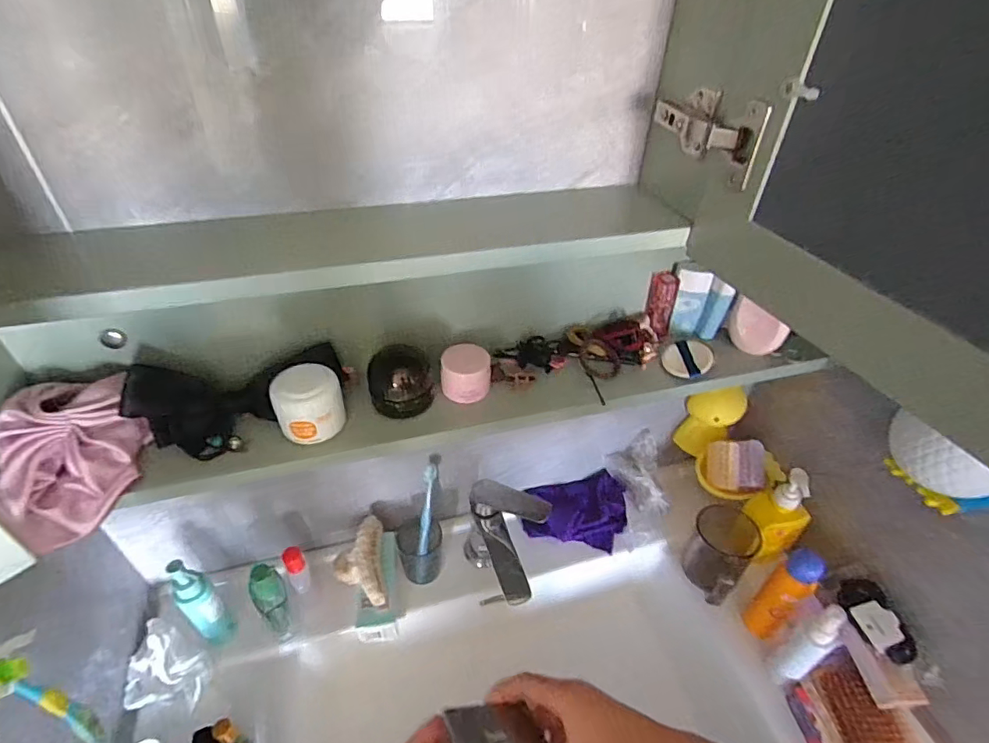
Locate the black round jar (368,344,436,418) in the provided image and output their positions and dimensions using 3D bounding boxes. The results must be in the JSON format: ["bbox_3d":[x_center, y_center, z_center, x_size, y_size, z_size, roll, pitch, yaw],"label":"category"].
[{"bbox_3d":[-0.091,0.010,0.493,0.059,0.049,0.049,-9,42,-12],"label":"black round jar"}]

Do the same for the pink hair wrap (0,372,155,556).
[{"bbox_3d":[-0.344,0.072,0.415,0.091,0.082,0.116,-12,43,-16],"label":"pink hair wrap"}]

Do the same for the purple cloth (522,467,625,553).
[{"bbox_3d":[0.134,0.224,0.790,0.167,0.045,0.111,-9,42,-13],"label":"purple cloth"}]

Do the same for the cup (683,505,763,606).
[{"bbox_3d":[0.320,0.255,0.726,0.083,0.081,0.123,30,48,28],"label":"cup"}]

